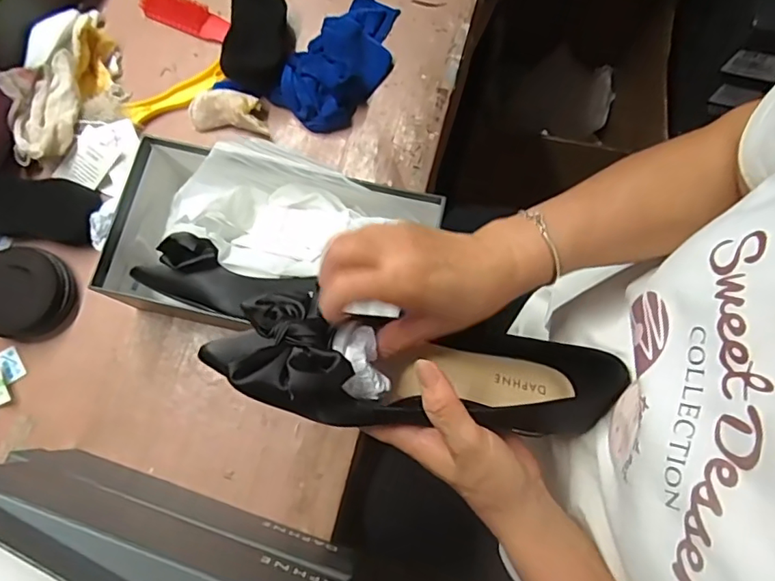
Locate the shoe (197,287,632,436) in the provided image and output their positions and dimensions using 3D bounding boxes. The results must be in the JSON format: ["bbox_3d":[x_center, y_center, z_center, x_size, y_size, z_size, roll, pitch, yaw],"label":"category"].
[{"bbox_3d":[0.021,0.050,0.354,0.260,0.066,0.076,9,76,-14],"label":"shoe"}]

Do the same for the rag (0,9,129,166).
[{"bbox_3d":[-0.352,-0.226,0.589,0.107,0.057,0.181,-7,77,-2],"label":"rag"}]

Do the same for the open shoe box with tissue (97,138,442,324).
[{"bbox_3d":[-0.117,-0.039,0.532,0.287,0.102,0.169,16,77,3],"label":"open shoe box with tissue"}]

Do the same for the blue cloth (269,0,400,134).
[{"bbox_3d":[-0.048,-0.270,0.615,0.094,0.043,0.178,34,79,7],"label":"blue cloth"}]

